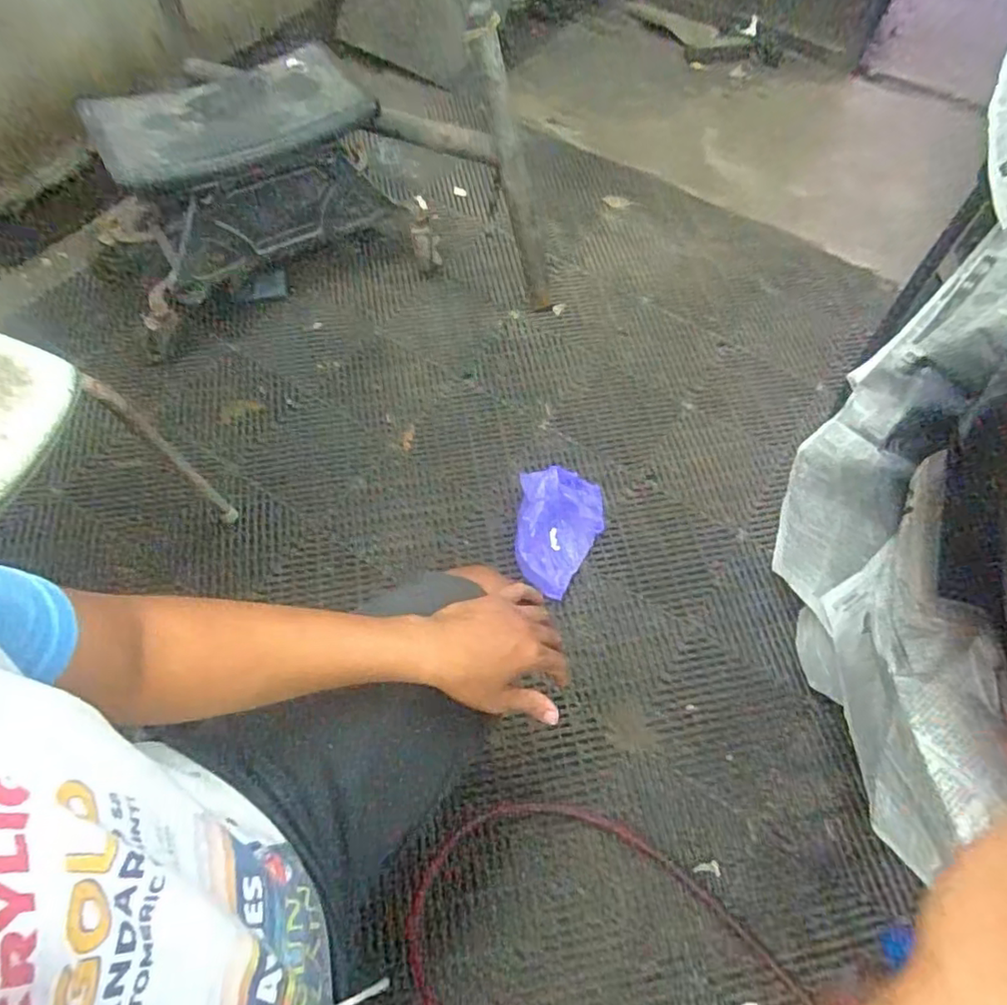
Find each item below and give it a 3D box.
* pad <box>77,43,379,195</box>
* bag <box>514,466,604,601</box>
[{"bbox_3d":[-0.468,-0.671,1.069,0.448,0.102,0.201,-26,66,-17],"label":"pad"},{"bbox_3d":[0.095,0.043,1.015,0.145,0.081,0.221,6,61,-1],"label":"bag"}]

